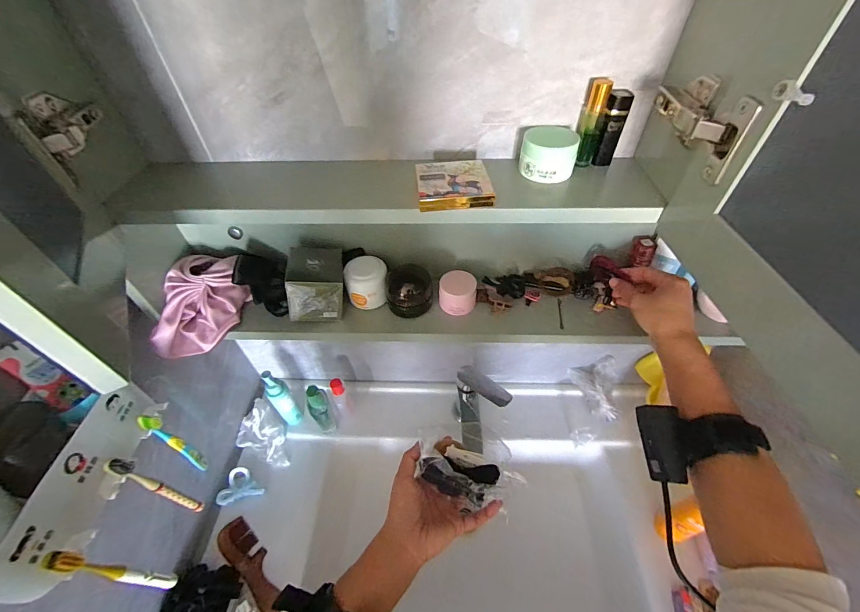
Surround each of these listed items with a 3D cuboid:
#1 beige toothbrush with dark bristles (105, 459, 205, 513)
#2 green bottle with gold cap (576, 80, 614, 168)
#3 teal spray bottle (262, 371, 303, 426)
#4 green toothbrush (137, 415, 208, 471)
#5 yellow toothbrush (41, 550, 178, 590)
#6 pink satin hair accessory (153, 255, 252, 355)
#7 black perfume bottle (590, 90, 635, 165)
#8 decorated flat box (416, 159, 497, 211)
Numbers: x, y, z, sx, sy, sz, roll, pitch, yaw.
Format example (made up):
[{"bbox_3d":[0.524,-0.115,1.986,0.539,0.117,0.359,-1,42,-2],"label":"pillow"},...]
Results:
[{"bbox_3d":[-0.314,0.210,0.420,0.021,0.175,0.014,15,50,15],"label":"beige toothbrush with dark bristles"},{"bbox_3d":[0.173,-0.192,0.385,0.021,0.081,0.017,19,51,18],"label":"green bottle with gold cap"},{"bbox_3d":[-0.286,0.186,0.710,0.036,0.173,0.032,-32,55,-24],"label":"teal spray bottle"},{"bbox_3d":[-0.309,0.170,0.444,0.010,0.139,0.019,21,52,20],"label":"green toothbrush"},{"bbox_3d":[-0.317,0.270,0.367,0.022,0.175,0.016,7,49,8],"label":"yellow toothbrush"},{"bbox_3d":[-0.307,0.004,0.488,0.078,0.089,0.129,10,49,11],"label":"pink satin hair accessory"},{"bbox_3d":[0.195,-0.189,0.390,0.022,0.072,0.017,19,51,18],"label":"black perfume bottle"},{"bbox_3d":[0.024,-0.126,0.376,0.073,0.011,0.079,-4,48,-1],"label":"decorated flat box"}]

